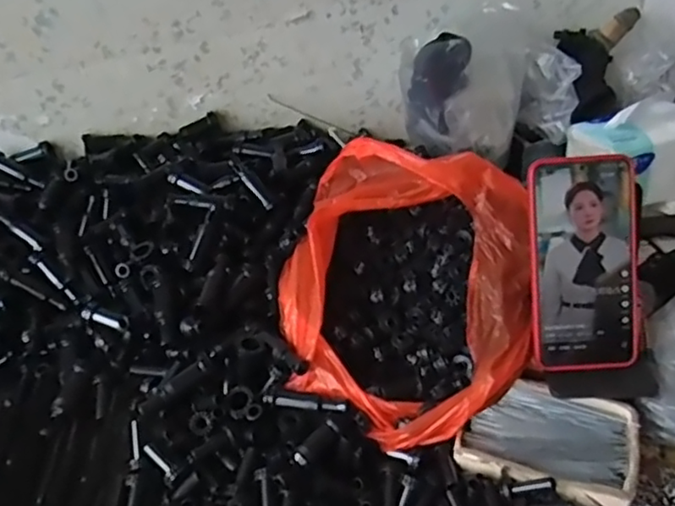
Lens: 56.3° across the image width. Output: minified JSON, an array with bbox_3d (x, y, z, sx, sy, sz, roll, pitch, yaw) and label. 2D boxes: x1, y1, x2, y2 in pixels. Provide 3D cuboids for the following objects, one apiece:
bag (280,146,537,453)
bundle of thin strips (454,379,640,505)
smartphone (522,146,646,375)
[{"bbox_3d":[0.055,0.018,0.527,0.201,0.120,0.243,4,42,3],"label":"bag"},{"bbox_3d":[0.162,0.139,0.482,0.121,0.020,0.089,18,45,17],"label":"bundle of thin strips"},{"bbox_3d":[0.189,0.009,0.483,0.083,0.162,0.007,-4,8,6],"label":"smartphone"}]

